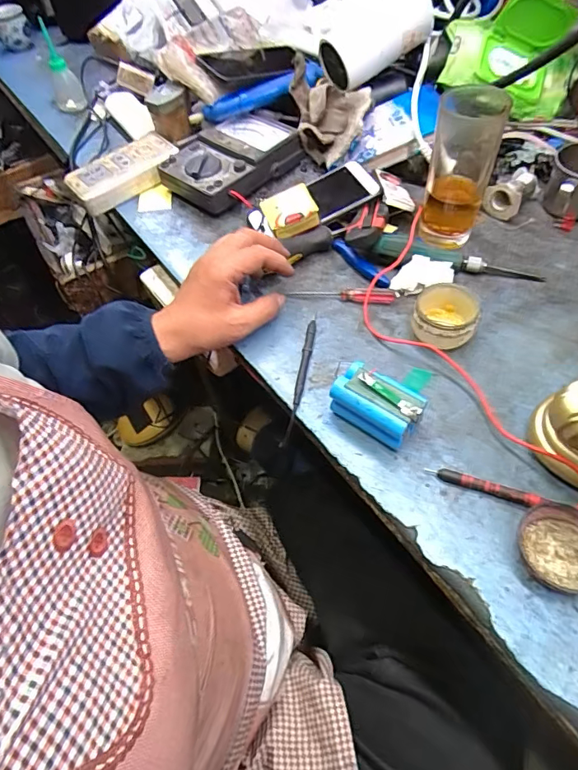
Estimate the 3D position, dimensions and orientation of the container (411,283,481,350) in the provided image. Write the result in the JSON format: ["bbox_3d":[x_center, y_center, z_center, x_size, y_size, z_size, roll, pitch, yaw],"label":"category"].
[{"bbox_3d":[0.154,-0.064,0.468,0.060,0.038,0.065,-2,55,3],"label":"container"}]

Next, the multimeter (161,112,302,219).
[{"bbox_3d":[-0.078,-0.303,0.640,0.131,0.048,0.172,30,63,22],"label":"multimeter"}]

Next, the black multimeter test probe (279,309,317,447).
[{"bbox_3d":[0.012,-0.013,0.460,0.010,0.006,0.152,9,57,10],"label":"black multimeter test probe"}]

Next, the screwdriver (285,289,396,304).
[{"bbox_3d":[0.056,-0.098,0.512,0.114,0.011,0.015,4,56,7],"label":"screwdriver"}]

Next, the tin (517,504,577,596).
[{"bbox_3d":[0.203,0.121,0.349,0.058,0.015,0.060,-2,55,3],"label":"tin"}]

